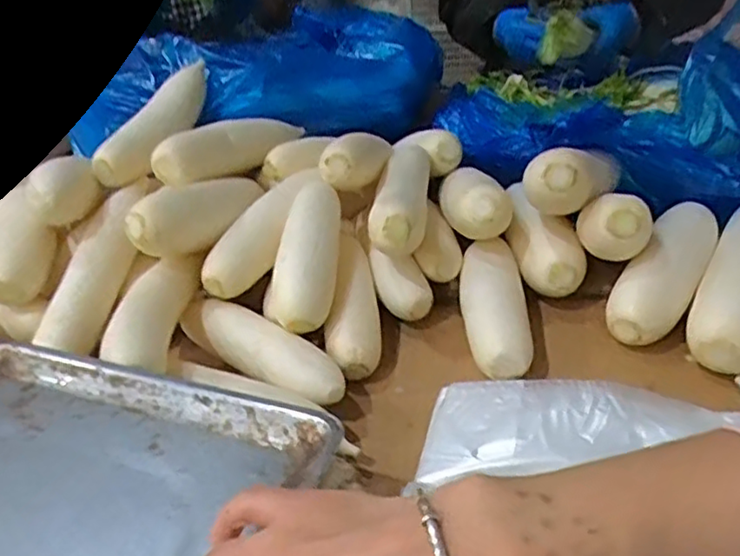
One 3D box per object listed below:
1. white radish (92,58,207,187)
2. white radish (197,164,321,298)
[{"bbox_3d":[-0.259,-0.192,0.795,0.051,0.057,0.210,12,53,23],"label":"white radish"},{"bbox_3d":[-0.116,-0.051,0.694,0.049,0.054,0.172,21,67,32],"label":"white radish"}]

